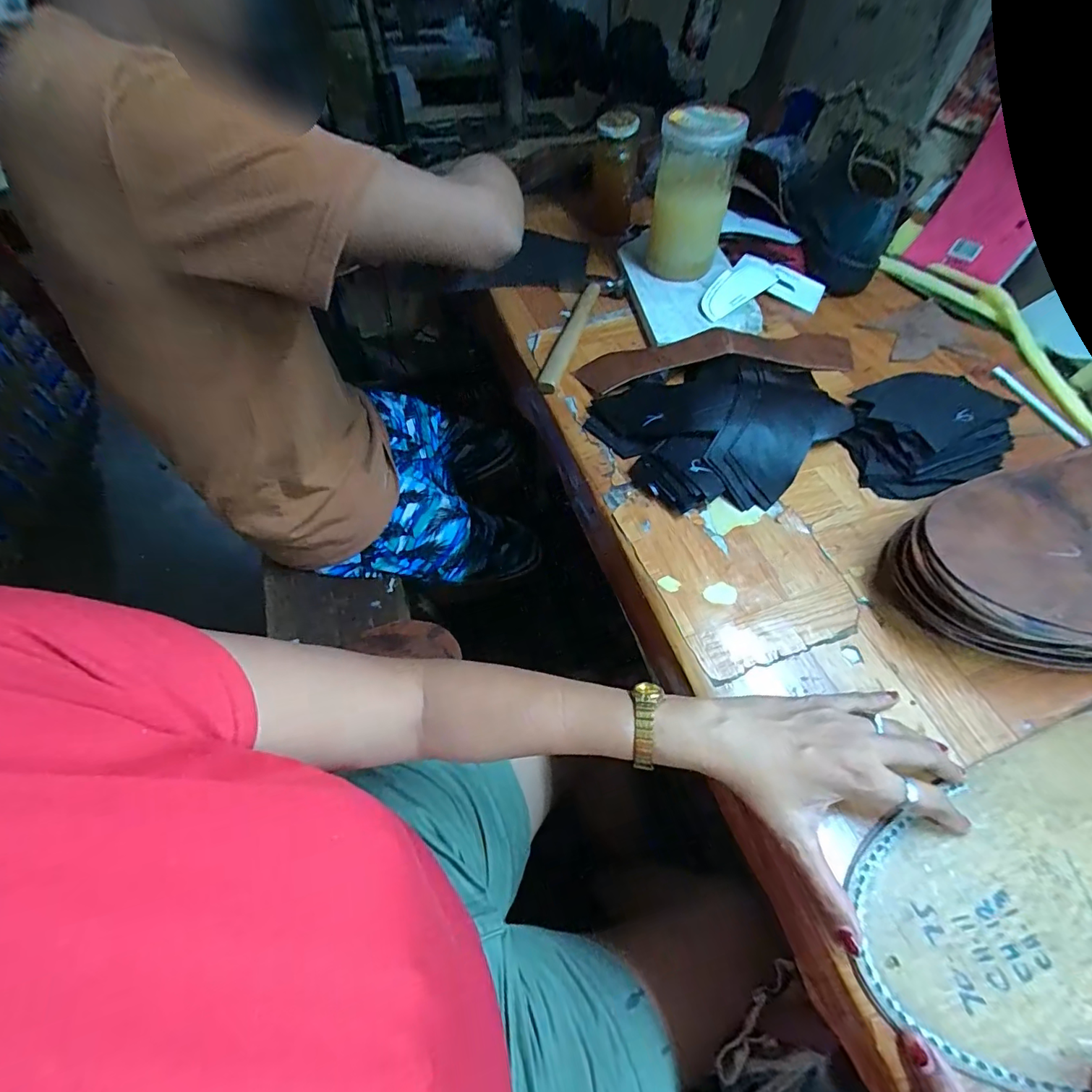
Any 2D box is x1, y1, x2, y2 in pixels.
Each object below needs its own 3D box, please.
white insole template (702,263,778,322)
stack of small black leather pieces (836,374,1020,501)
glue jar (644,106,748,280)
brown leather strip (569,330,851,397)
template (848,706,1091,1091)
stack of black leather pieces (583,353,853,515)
[{"bbox_3d":[0.250,-0.342,0.651,0.138,0.007,0.056,-39,73,-19],"label":"white insole template"},{"bbox_3d":[0.386,-0.121,0.500,0.165,0.039,0.139,-13,56,-9],"label":"stack of small black leather pieces"},{"bbox_3d":[0.185,-0.442,0.625,0.092,0.158,0.080,10,56,9],"label":"glue jar"},{"bbox_3d":[0.207,-0.229,0.578,0.332,0.027,0.074,-7,55,-5],"label":"brown leather strip"},{"bbox_3d":[0.321,0.213,0.296,0.281,0.004,0.160,-15,54,-9],"label":"template"},{"bbox_3d":[0.191,-0.126,0.510,0.247,0.030,0.182,-15,56,-11],"label":"stack of black leather pieces"}]

